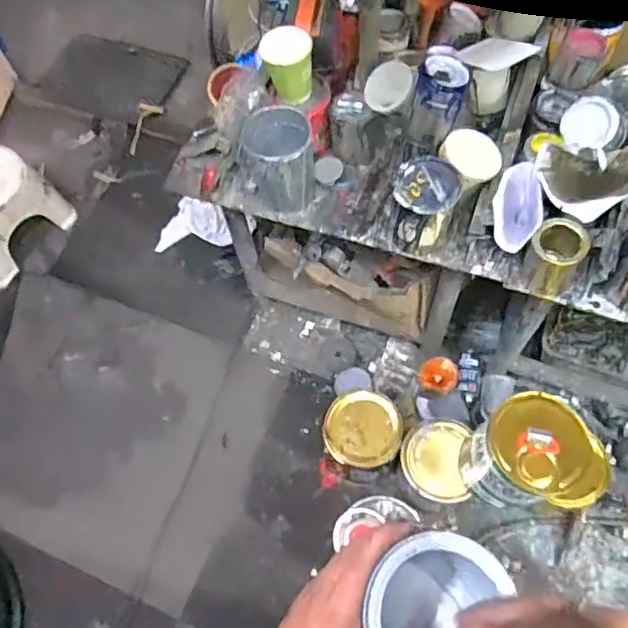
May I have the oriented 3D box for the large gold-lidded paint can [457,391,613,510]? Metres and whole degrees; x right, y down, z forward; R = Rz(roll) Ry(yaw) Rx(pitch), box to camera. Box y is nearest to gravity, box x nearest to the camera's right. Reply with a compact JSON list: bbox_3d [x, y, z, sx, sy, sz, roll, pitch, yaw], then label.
[{"bbox_3d":[0.368,0.254,1.002,0.169,0.192,0.176,-14,64,-3],"label":"large gold-lidded paint can"}]

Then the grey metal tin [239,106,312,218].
[{"bbox_3d":[-0.064,-0.238,0.936,0.119,0.142,0.115,-2,64,3],"label":"grey metal tin"}]

